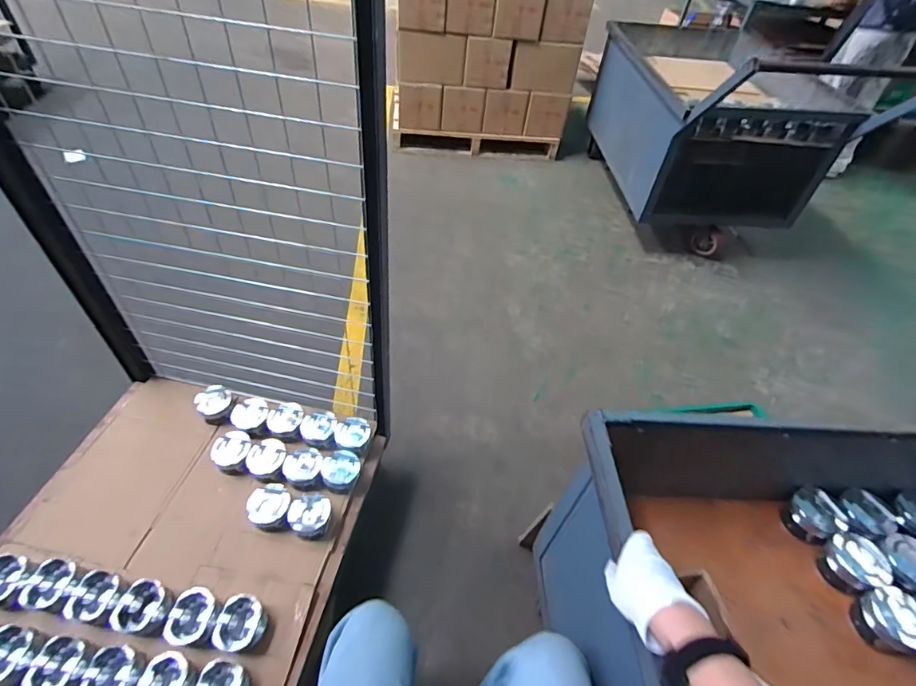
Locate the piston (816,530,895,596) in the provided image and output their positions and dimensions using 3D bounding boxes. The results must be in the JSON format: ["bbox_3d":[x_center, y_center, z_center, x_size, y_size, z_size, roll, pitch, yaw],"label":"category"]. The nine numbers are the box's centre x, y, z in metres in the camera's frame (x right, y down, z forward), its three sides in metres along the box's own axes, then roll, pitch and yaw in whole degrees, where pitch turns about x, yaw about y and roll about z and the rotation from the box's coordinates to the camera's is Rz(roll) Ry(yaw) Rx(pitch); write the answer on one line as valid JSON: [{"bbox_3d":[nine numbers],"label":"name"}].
[{"bbox_3d":[0.655,0.362,0.771,0.093,0.047,0.083,-8,49,-13],"label":"piston"}]

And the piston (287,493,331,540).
[{"bbox_3d":[-0.318,0.374,1.005,0.082,0.054,0.080,3,48,-3],"label":"piston"}]

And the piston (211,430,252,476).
[{"bbox_3d":[-0.525,0.252,1.079,0.089,0.041,0.102,0,48,-5],"label":"piston"}]

